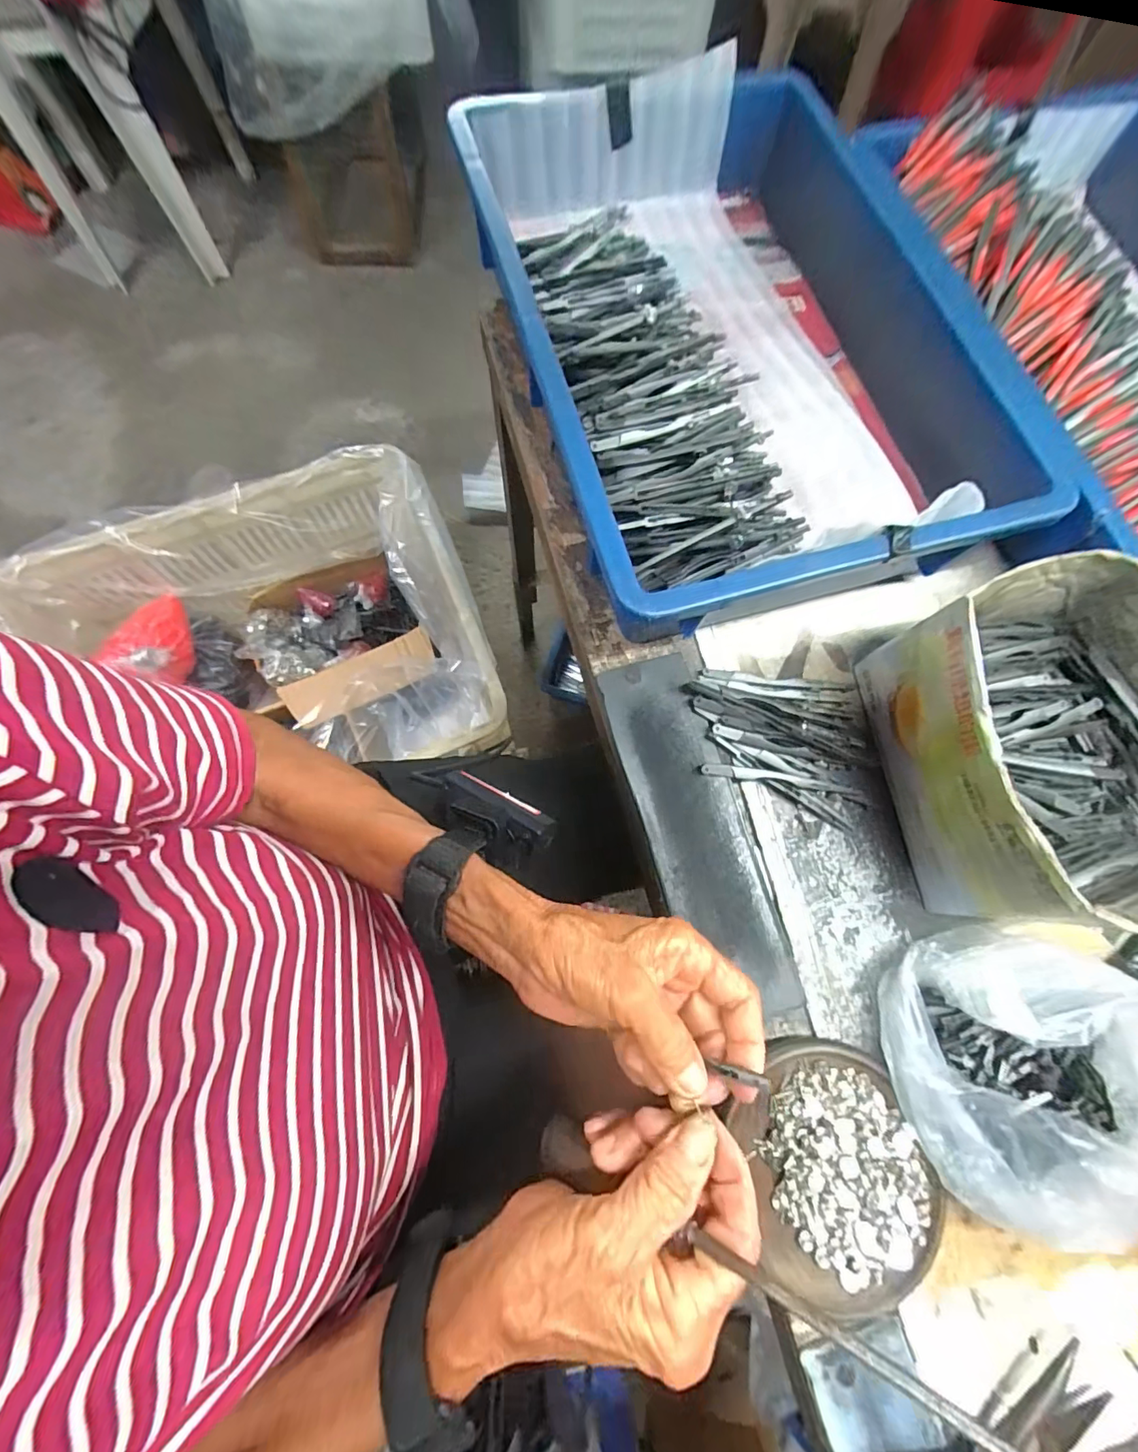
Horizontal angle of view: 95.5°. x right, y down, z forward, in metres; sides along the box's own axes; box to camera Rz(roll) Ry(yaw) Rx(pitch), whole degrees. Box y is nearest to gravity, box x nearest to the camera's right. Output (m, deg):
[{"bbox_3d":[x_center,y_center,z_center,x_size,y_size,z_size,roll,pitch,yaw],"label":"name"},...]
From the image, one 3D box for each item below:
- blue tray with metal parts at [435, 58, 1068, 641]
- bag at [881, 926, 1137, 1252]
[{"bbox_3d":[0.116,-0.278,0.372,0.300,0.080,0.405,-15,76,-6],"label":"blue tray with metal parts"},{"bbox_3d":[0.222,0.174,0.257,0.111,0.054,0.129,-5,75,-3],"label":"bag"}]

